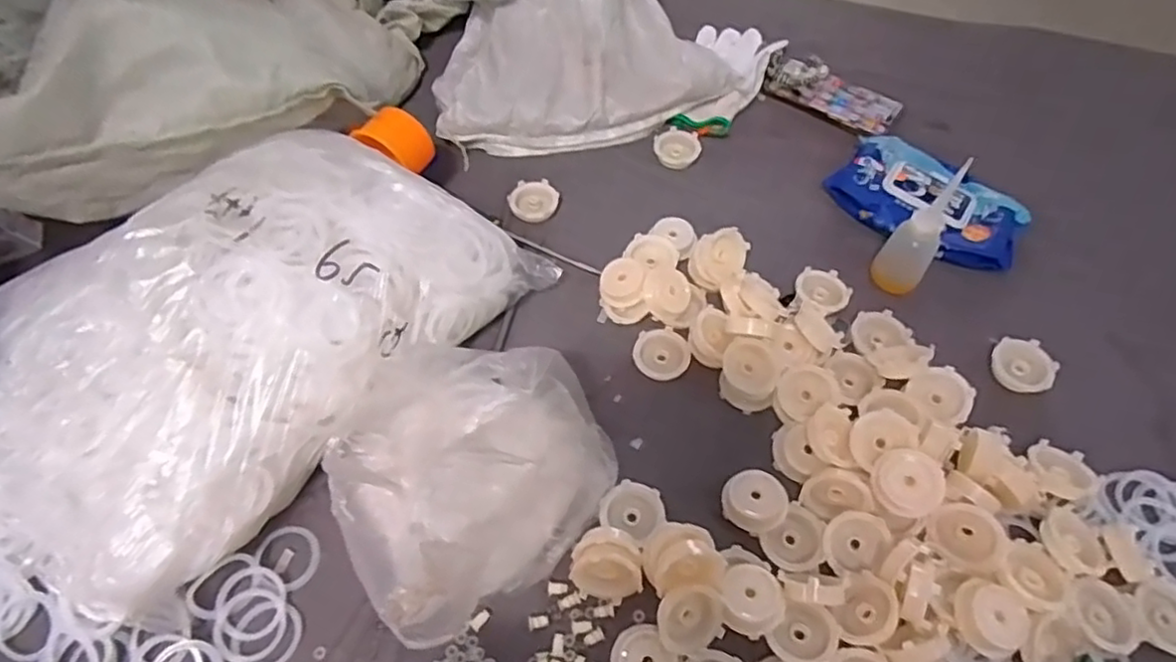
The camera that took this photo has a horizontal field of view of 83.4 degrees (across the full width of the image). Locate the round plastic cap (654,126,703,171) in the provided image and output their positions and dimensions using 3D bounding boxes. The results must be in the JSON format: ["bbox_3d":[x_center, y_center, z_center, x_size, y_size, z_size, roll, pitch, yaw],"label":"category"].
[{"bbox_3d":[0.109,-0.220,0.795,0.053,0.008,0.063,-8,59,-4],"label":"round plastic cap"}]

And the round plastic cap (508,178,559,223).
[{"bbox_3d":[-0.061,-0.147,0.745,0.050,0.014,0.053,0,58,1],"label":"round plastic cap"}]

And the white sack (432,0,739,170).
[{"bbox_3d":[-0.020,-0.375,0.786,0.360,0.184,0.243,-15,59,-8],"label":"white sack"}]

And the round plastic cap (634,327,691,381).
[{"bbox_3d":[0.072,0.023,0.642,0.049,0.016,0.053,0,58,1],"label":"round plastic cap"}]

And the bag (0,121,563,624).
[{"bbox_3d":[-0.305,0.004,0.566,0.263,0.173,0.500,37,66,21],"label":"bag"}]

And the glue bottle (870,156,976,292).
[{"bbox_3d":[0.322,-0.097,0.636,0.047,0.140,0.038,34,64,19],"label":"glue bottle"}]

